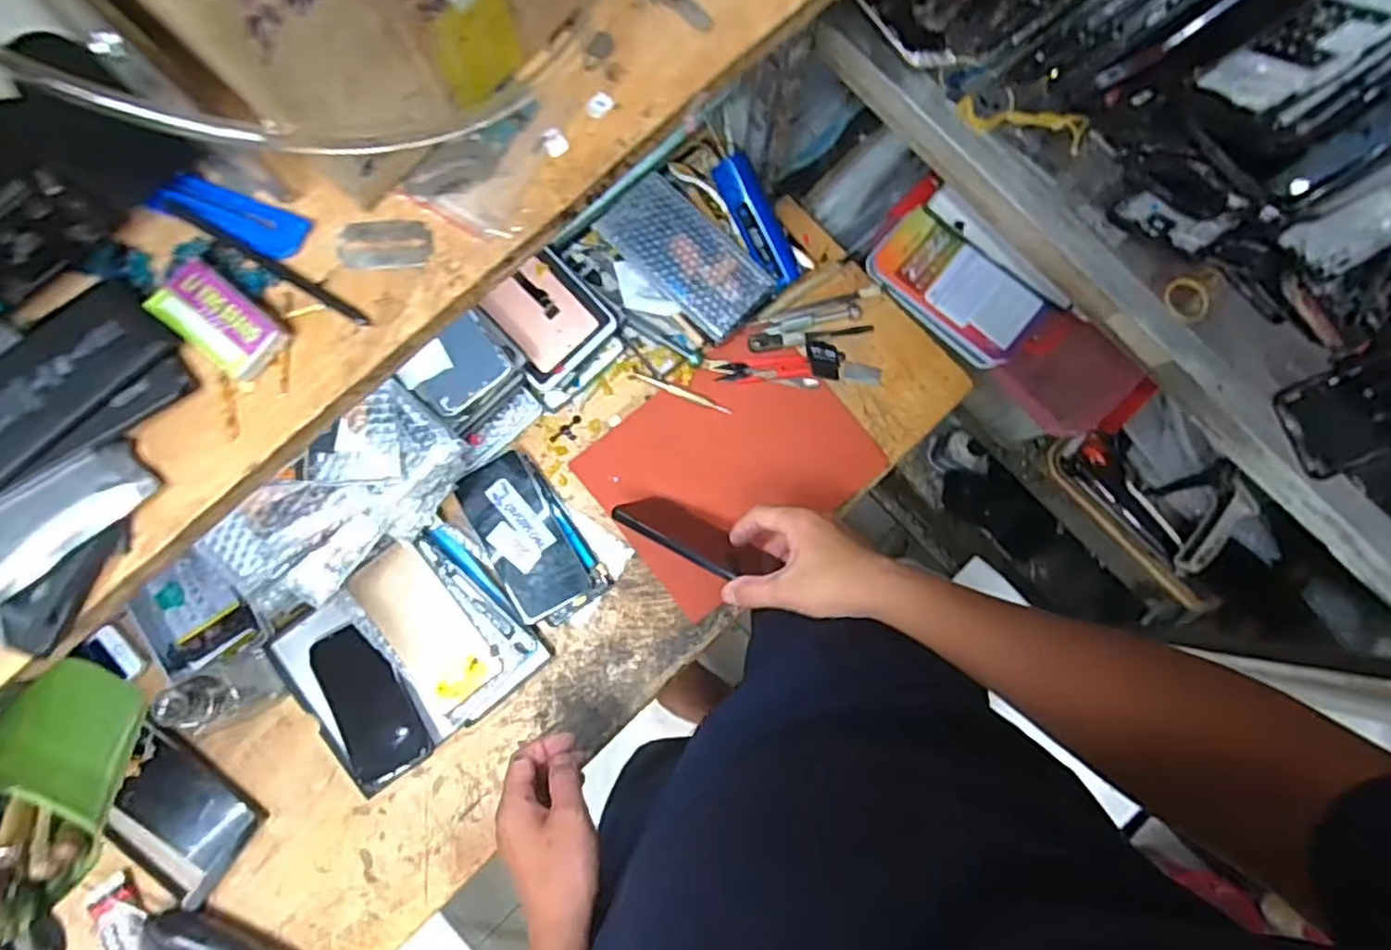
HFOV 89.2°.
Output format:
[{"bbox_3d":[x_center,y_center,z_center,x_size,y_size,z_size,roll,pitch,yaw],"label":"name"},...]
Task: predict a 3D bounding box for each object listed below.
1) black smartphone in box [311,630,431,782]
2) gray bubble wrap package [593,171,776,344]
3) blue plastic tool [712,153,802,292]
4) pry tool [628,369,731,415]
[{"bbox_3d":[-0.310,0.214,0.670,0.073,0.015,0.142,-25,85,-5],"label":"black smartphone in box"},{"bbox_3d":[-0.008,-0.220,0.719,0.170,0.038,0.087,44,84,3],"label":"gray bubble wrap package"},{"bbox_3d":[0.064,-0.251,0.700,0.042,0.023,0.132,-29,99,-5],"label":"blue plastic tool"},{"bbox_3d":[-0.015,-0.085,0.729,0.109,0.008,0.009,20,83,0],"label":"pry tool"}]

